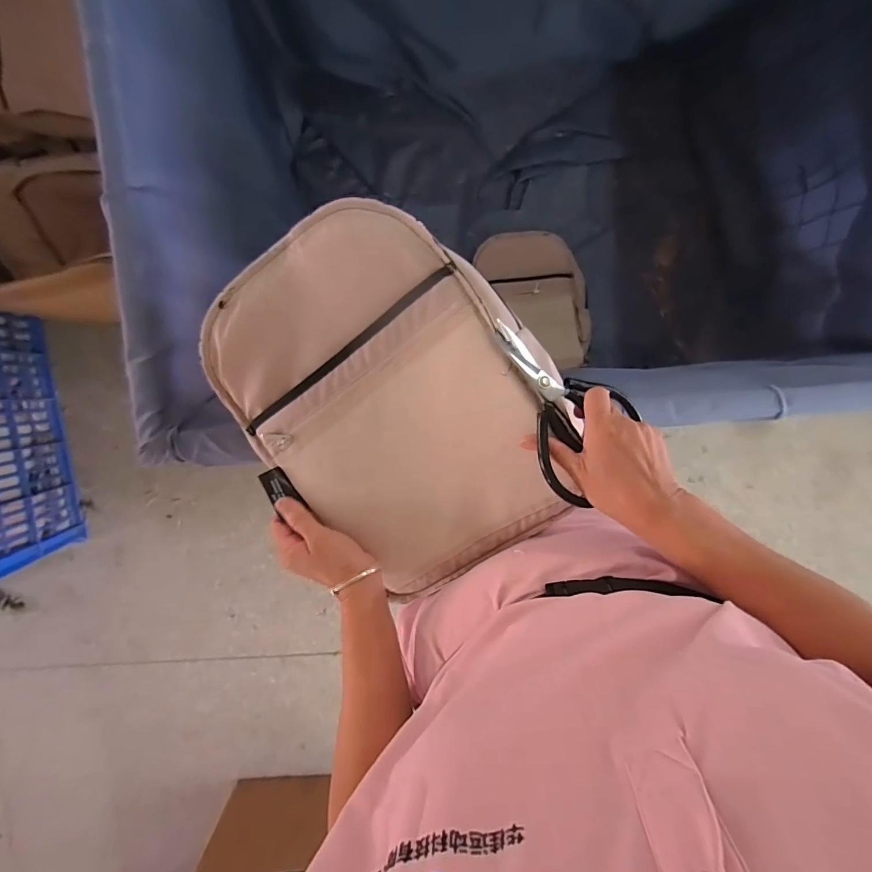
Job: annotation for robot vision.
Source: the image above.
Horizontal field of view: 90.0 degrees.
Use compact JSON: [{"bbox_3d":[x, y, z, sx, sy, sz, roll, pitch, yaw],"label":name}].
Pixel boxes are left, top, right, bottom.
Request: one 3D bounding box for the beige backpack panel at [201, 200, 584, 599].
[{"bbox_3d":[-0.043,-0.026,0.433,0.283,0.066,0.367,-42,98,5],"label":"beige backpack panel"}]

